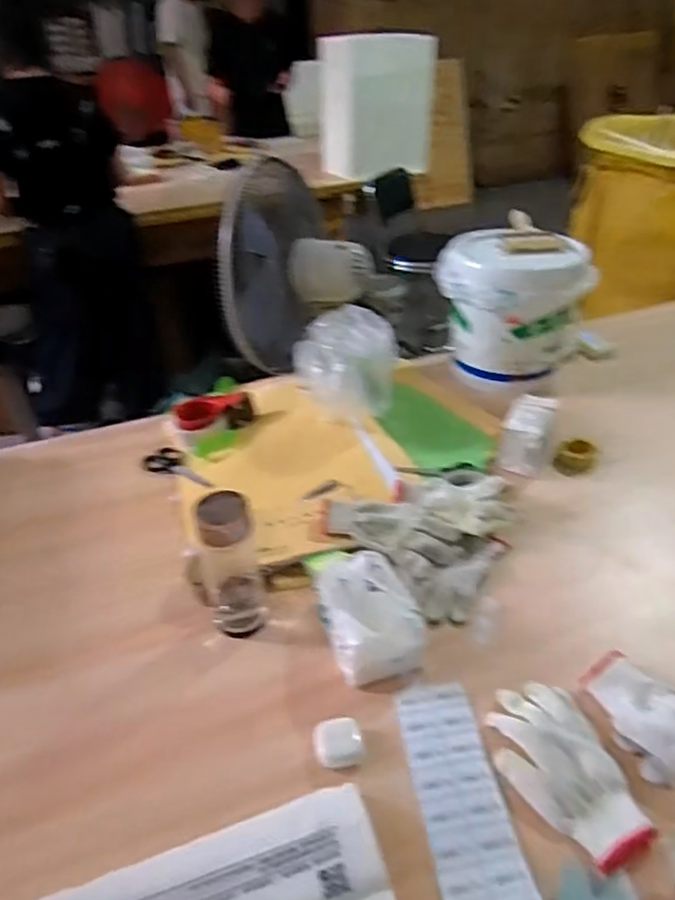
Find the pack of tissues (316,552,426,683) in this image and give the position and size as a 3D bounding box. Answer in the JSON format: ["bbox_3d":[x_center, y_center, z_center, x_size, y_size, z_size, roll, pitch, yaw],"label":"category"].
[{"bbox_3d":[0.036,0.200,0.787,0.102,0.070,0.150,-14,38,-13],"label":"pack of tissues"}]

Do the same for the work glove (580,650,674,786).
[{"bbox_3d":[0.333,0.274,0.680,0.093,0.042,0.139,-14,38,-14],"label":"work glove"}]

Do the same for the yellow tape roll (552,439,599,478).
[{"bbox_3d":[0.396,0.011,1.079,0.067,0.043,0.054,15,38,23],"label":"yellow tape roll"}]

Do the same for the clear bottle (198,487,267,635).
[{"bbox_3d":[-0.128,0.139,0.779,0.065,0.180,0.058,-10,37,-8],"label":"clear bottle"}]

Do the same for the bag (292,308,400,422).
[{"bbox_3d":[0.013,-0.153,1.150,0.175,0.175,0.170,-3,35,-1],"label":"bag"}]

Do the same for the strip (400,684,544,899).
[{"bbox_3d":[0.125,0.346,0.568,0.082,0.063,0.375,-8,15,-2],"label":"strip"}]

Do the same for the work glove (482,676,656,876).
[{"bbox_3d":[0.225,0.315,0.648,0.110,0.019,0.182,-8,35,-9],"label":"work glove"}]

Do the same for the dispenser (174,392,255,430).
[{"bbox_3d":[-0.216,-0.065,1.138,0.139,0.046,0.063,-8,37,-6],"label":"dispenser"}]

